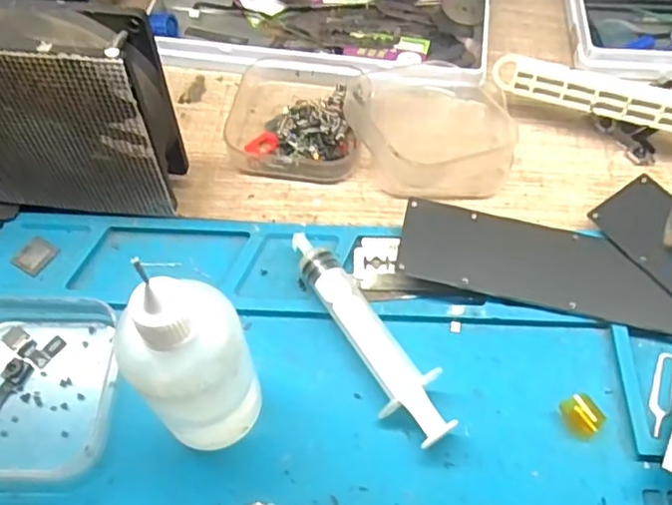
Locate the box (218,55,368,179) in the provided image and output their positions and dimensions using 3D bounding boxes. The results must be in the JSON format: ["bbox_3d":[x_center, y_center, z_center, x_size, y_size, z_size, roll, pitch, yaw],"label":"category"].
[{"bbox_3d":[-0.017,-0.068,0.280,0.062,0.018,0.067,12,60,9],"label":"box"}]

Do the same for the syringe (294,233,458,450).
[{"bbox_3d":[0.012,0.028,0.220,0.024,0.019,0.088,-25,61,-12],"label":"syringe"}]

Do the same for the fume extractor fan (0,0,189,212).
[{"bbox_3d":[-0.102,-0.049,0.226,0.078,0.088,0.028,4,59,4],"label":"fume extractor fan"}]

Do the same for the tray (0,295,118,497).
[{"bbox_3d":[-0.110,0.045,0.212,0.058,0.016,0.070,-2,59,1],"label":"tray"}]

